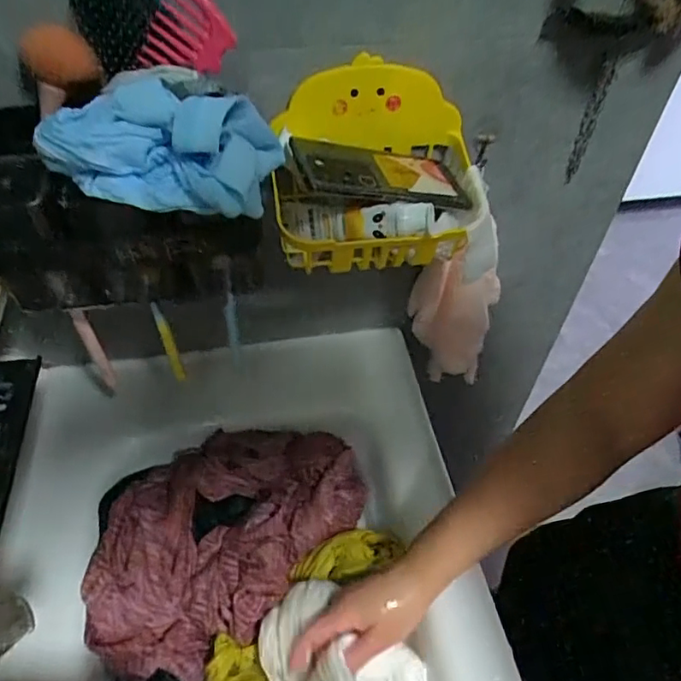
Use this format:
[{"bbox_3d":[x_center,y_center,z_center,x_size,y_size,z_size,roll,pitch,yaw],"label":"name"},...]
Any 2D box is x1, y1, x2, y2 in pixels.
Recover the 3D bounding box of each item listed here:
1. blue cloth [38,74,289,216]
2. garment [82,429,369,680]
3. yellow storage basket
[{"bbox_3d":[-0.123,-0.143,0.382,0.148,0.067,0.075,8,48,5],"label":"blue cloth"},{"bbox_3d":[-0.116,0.195,0.582,0.183,0.073,0.320,37,56,27],"label":"garment"},{"bbox_3d":[0.037,-0.150,0.499,0.192,0.145,0.122,-8,49,-10],"label":"yellow storage basket"}]

